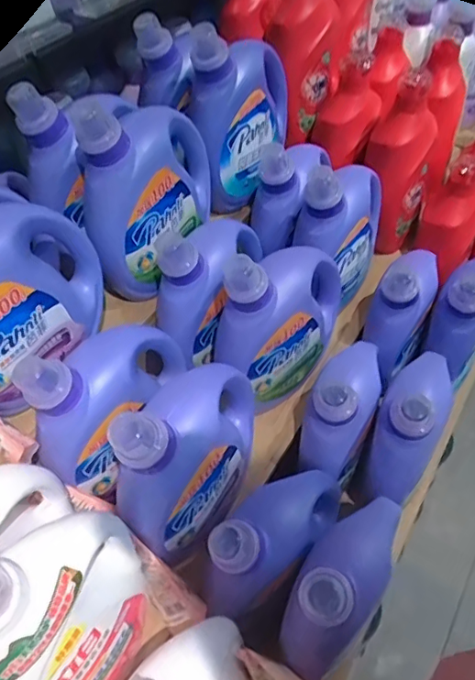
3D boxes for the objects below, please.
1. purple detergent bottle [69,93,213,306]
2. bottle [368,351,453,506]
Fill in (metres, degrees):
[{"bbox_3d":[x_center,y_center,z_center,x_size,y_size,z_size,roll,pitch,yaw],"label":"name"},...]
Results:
[{"bbox_3d":[-0.131,-0.235,0.781,0.106,0.261,0.236,9,51,13],"label":"purple detergent bottle"},{"bbox_3d":[0.274,0.112,0.819,0.078,0.249,0.186,22,55,22],"label":"bottle"}]

